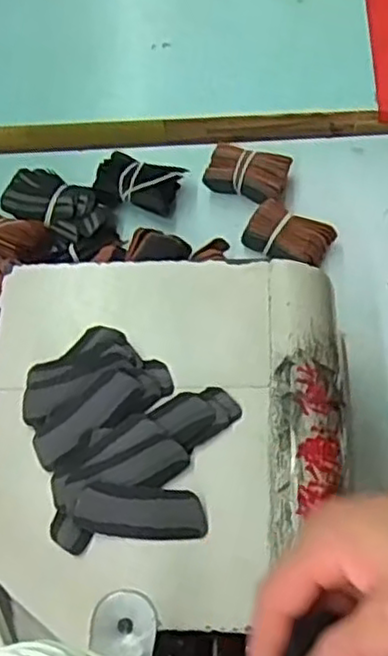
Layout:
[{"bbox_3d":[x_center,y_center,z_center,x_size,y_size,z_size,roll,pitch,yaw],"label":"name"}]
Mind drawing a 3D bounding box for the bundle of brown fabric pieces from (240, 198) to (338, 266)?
[{"bbox_3d":[0.081,-0.079,0.606,0.070,0.026,0.049,27,68,17],"label":"bundle of brown fabric pieces"}]

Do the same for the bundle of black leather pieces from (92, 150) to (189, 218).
[{"bbox_3d":[-0.049,-0.129,0.635,0.070,0.033,0.043,10,64,9],"label":"bundle of black leather pieces"}]

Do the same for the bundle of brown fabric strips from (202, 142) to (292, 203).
[{"bbox_3d":[0.048,-0.140,0.638,0.072,0.032,0.044,20,66,14],"label":"bundle of brown fabric strips"}]

